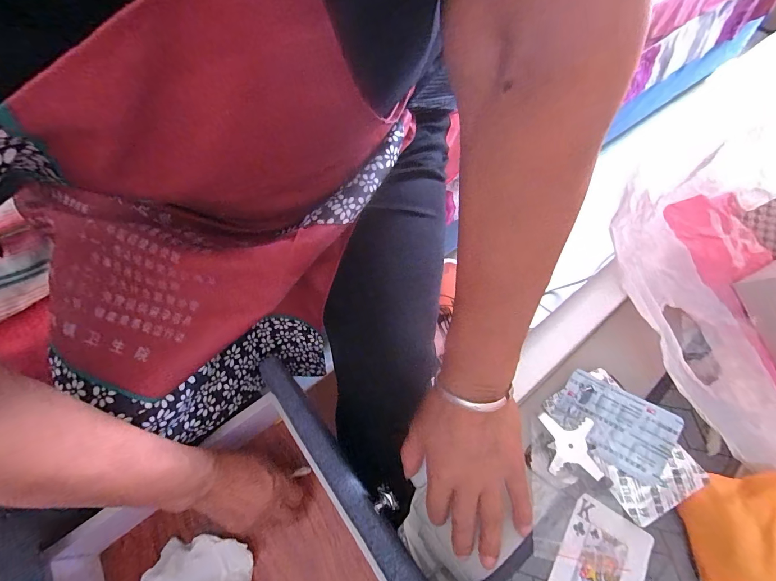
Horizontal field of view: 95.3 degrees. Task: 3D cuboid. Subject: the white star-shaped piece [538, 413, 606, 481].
[{"bbox_3d":[0.157,0.133,0.305,0.040,0.004,0.050,-9,70,17],"label":"white star-shaped piece"}]

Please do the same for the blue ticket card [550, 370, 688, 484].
[{"bbox_3d":[0.191,0.113,0.300,0.085,0.007,0.060,26,81,31],"label":"blue ticket card"}]

